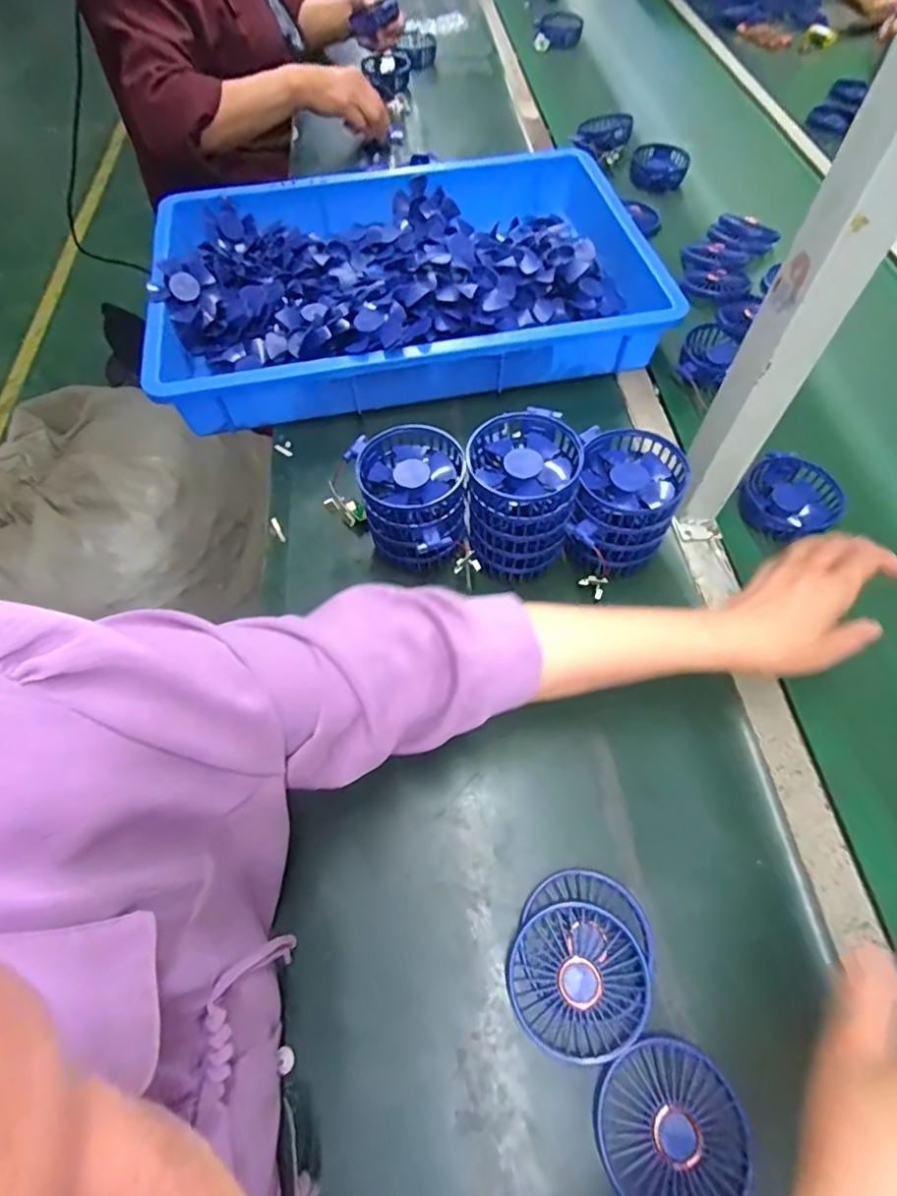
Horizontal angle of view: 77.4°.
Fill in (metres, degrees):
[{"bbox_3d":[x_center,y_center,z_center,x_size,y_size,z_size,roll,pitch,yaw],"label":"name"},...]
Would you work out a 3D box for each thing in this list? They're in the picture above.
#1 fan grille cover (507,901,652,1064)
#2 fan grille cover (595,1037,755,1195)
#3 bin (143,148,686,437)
[{"bbox_3d":[0.085,0.250,0.365,0.087,0.014,0.085,-29,68,-2],"label":"fan grille cover"},{"bbox_3d":[0.133,0.316,0.332,0.085,0.019,0.080,-23,62,-14],"label":"fan grille cover"},{"bbox_3d":[-0.058,-0.400,0.686,0.570,0.104,0.371,-8,60,-6],"label":"bin"}]

